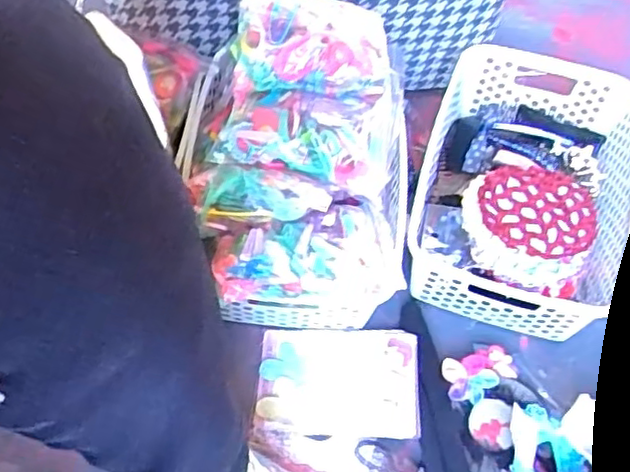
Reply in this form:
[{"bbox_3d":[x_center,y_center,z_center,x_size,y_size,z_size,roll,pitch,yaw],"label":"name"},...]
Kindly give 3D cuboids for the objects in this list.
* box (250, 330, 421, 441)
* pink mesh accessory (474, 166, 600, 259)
[{"bbox_3d":[0.021,0.129,0.585,0.139,0.016,0.094,4,56,-1],"label":"box"},{"bbox_3d":[0.188,-0.021,0.557,0.099,0.014,0.084,9,58,2],"label":"pink mesh accessory"}]

